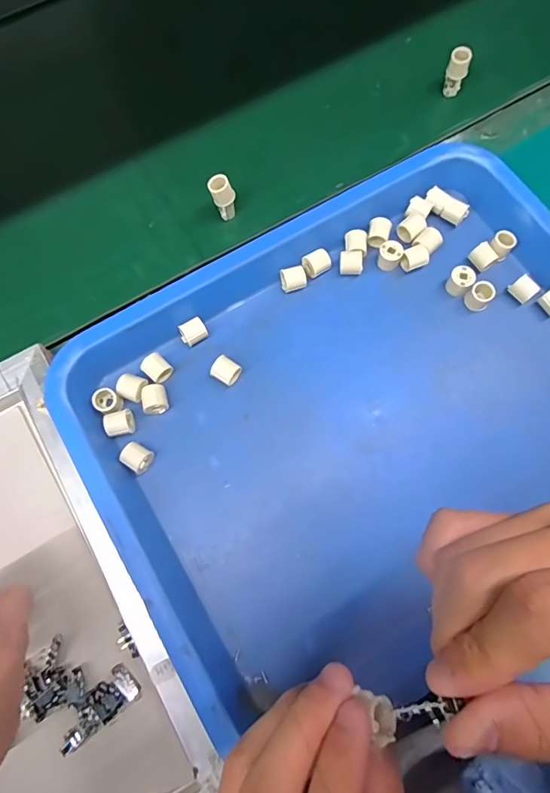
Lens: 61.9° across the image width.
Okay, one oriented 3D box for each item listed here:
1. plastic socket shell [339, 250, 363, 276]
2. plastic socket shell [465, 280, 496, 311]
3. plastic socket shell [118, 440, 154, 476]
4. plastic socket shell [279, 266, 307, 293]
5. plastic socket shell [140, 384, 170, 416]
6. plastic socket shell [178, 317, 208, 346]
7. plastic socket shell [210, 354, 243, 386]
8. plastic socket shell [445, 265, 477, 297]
[{"bbox_3d":[0.067,-0.117,0.402,0.020,0.013,0.017,-5,73,-1],"label":"plastic socket shell"},{"bbox_3d":[0.175,-0.086,0.391,0.019,0.018,0.019,39,77,12],"label":"plastic socket shell"},{"bbox_3d":[-0.107,0.047,0.356,0.020,0.014,0.020,34,76,10],"label":"plastic socket shell"},{"bbox_3d":[0.016,-0.102,0.400,0.021,0.013,0.018,-10,73,-2],"label":"plastic socket shell"},{"bbox_3d":[-0.098,0.002,0.370,0.019,0.014,0.022,-16,73,-4],"label":"plastic socket shell"},{"bbox_3d":[-0.069,-0.054,0.386,0.021,0.014,0.017,-29,75,-8],"label":"plastic socket shell"},{"bbox_3d":[-0.039,-0.020,0.375,0.021,0.018,0.019,31,76,10],"label":"plastic socket shell"},{"bbox_3d":[0.160,-0.099,0.395,0.020,0.019,0.018,33,76,10],"label":"plastic socket shell"}]

